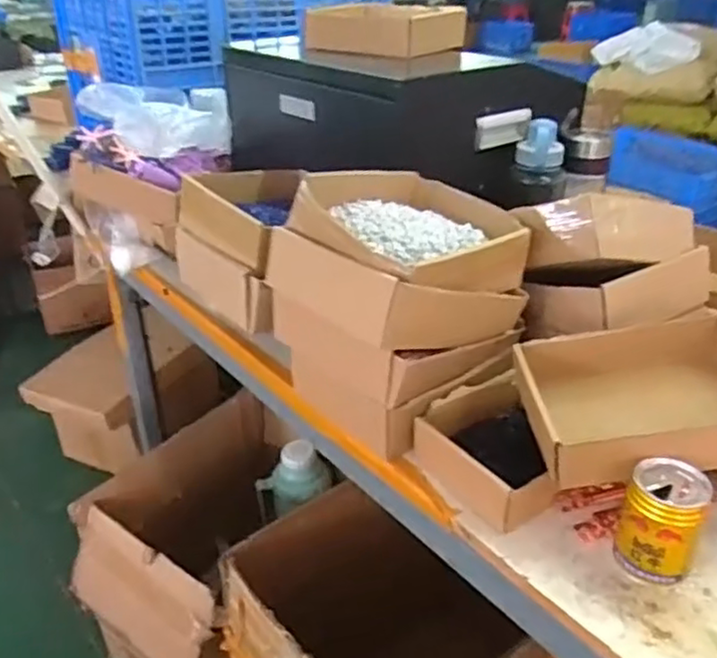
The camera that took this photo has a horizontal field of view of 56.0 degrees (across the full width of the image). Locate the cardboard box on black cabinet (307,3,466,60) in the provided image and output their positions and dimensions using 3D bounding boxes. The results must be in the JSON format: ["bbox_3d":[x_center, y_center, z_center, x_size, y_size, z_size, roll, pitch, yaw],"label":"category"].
[{"bbox_3d":[0.045,-0.460,1.023,0.202,0.061,0.157,22,37,35],"label":"cardboard box on black cabinet"}]

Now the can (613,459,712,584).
[{"bbox_3d":[0.255,0.163,0.571,0.059,0.089,0.056,-1,30,0],"label":"can"}]

